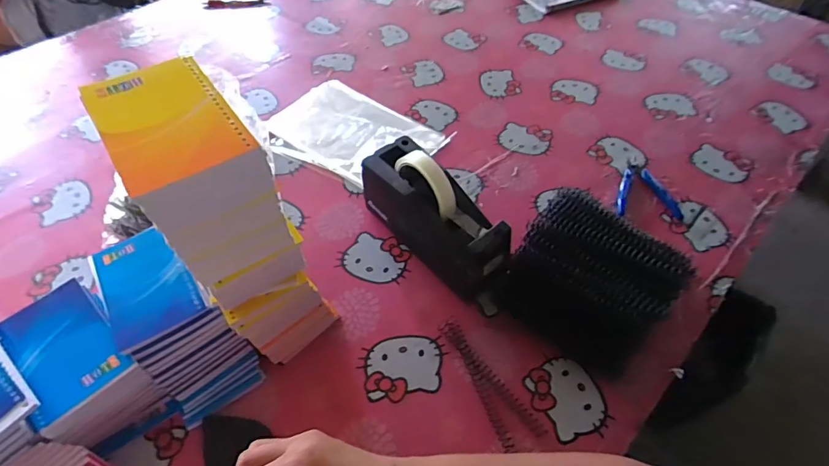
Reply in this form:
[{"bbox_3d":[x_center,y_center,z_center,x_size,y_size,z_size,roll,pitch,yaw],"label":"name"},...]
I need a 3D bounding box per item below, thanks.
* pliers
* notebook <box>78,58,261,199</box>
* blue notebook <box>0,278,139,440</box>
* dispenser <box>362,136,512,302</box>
[{"bbox_3d":[0.333,-0.066,0.652,0.088,0.021,0.114,4,53,3],"label":"pliers"},{"bbox_3d":[-0.169,-0.079,0.302,0.078,0.005,0.123,-30,58,-21],"label":"notebook"},{"bbox_3d":[-0.325,0.105,0.414,0.079,0.012,0.139,-37,61,-25],"label":"blue notebook"},{"bbox_3d":[0.024,-0.025,0.540,0.073,0.127,0.200,-33,60,-23],"label":"dispenser"}]

